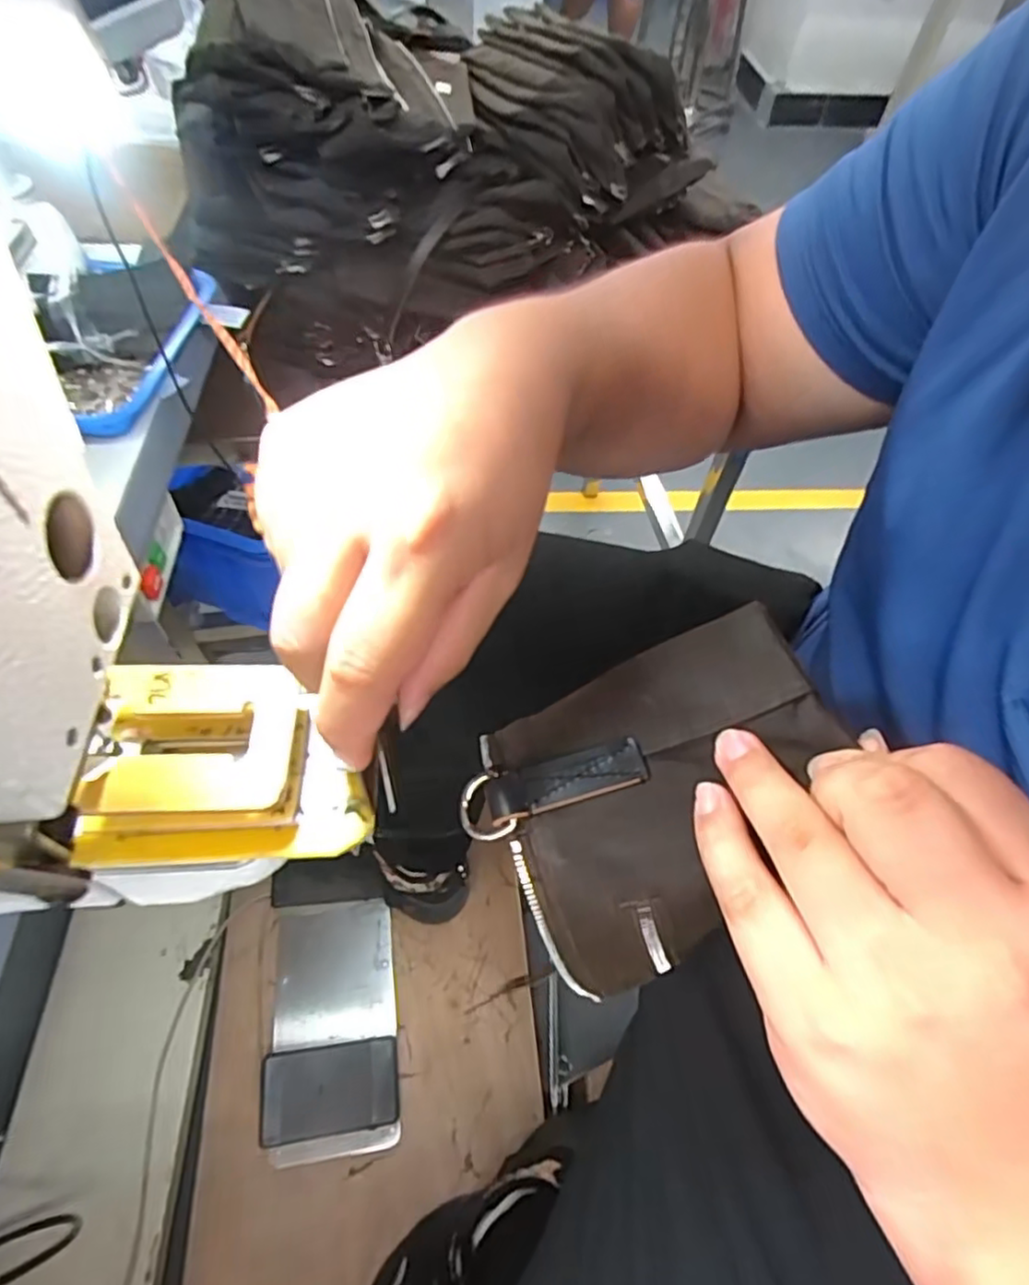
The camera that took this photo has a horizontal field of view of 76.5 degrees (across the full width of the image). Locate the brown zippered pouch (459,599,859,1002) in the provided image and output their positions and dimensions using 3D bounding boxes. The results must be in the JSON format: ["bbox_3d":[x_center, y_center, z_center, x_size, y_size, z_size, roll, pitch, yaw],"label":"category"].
[{"bbox_3d":[0.053,0.052,0.232,0.120,0.035,0.097,-26,68,-5],"label":"brown zippered pouch"}]

